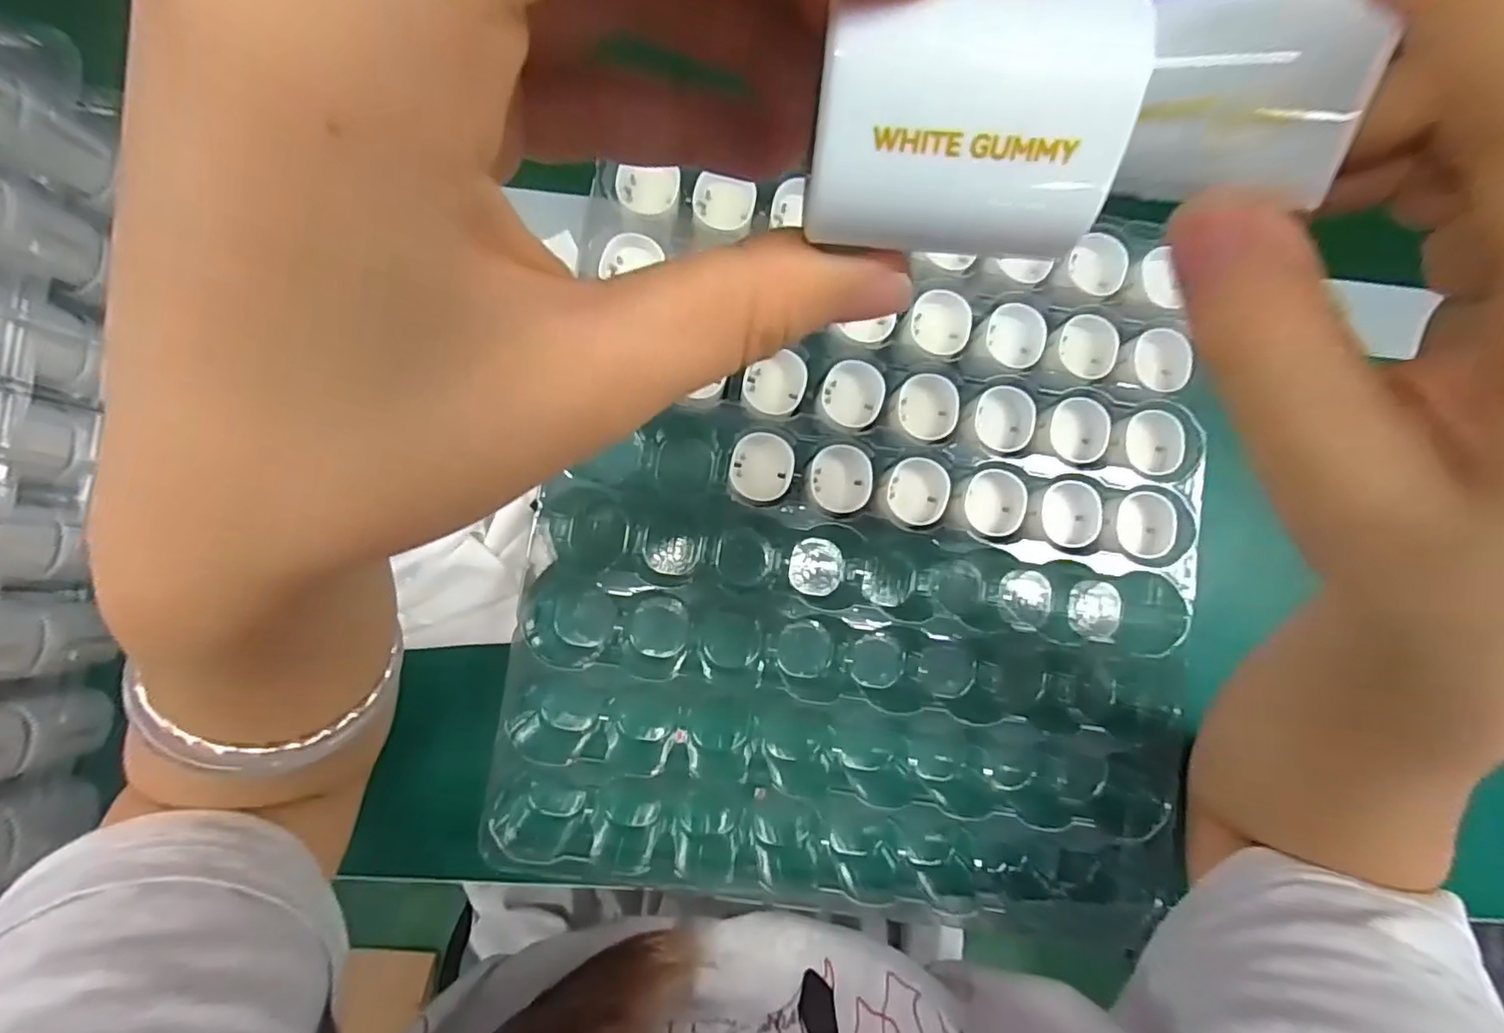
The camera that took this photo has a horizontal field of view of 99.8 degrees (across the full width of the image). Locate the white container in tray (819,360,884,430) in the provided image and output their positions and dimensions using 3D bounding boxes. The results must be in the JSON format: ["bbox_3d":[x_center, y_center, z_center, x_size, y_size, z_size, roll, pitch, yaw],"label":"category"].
[{"bbox_3d":[0.047,-0.057,0.296,0.028,0.011,0.028,0,87,-5],"label":"white container in tray"}]

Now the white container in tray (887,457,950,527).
[{"bbox_3d":[0.077,-0.011,0.298,0.027,0.016,0.031,6,87,-5],"label":"white container in tray"}]

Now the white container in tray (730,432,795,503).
[{"bbox_3d":[0.005,-0.022,0.292,0.028,0.010,0.030,0,87,-5],"label":"white container in tray"}]

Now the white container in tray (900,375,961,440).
[{"bbox_3d":[0.083,-0.052,0.299,0.024,0.013,0.031,3,87,-5],"label":"white container in tray"}]

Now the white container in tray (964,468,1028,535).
[{"bbox_3d":[0.115,-0.006,0.298,0.026,0.016,0.029,0,87,-5],"label":"white container in tray"}]

